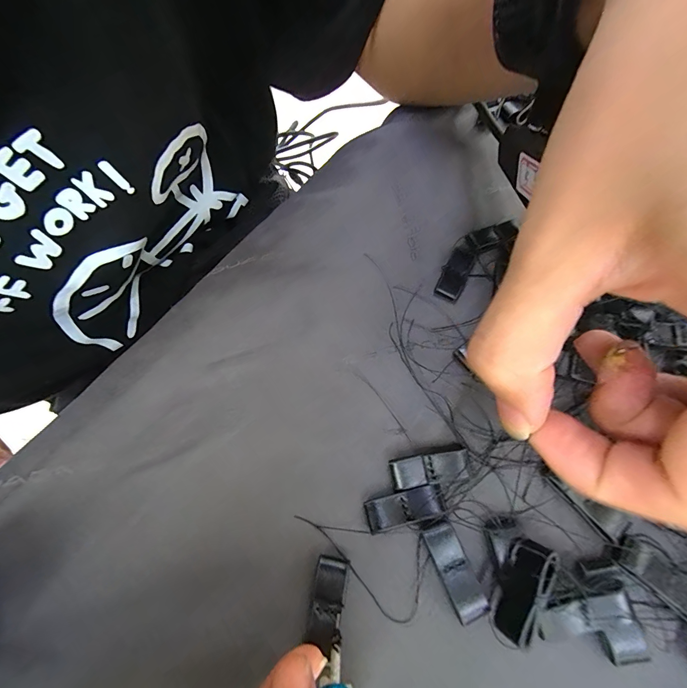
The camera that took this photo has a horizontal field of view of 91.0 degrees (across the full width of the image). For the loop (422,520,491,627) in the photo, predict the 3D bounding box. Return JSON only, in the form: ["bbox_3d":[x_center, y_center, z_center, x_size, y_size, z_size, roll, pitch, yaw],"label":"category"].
[{"bbox_3d":[0.037,0.076,0.114,0.011,0.006,0.028,-21,67,-7],"label":"loop"}]

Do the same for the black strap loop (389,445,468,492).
[{"bbox_3d":[0.032,0.046,0.125,0.028,0.006,0.011,-11,66,-3],"label":"black strap loop"}]

